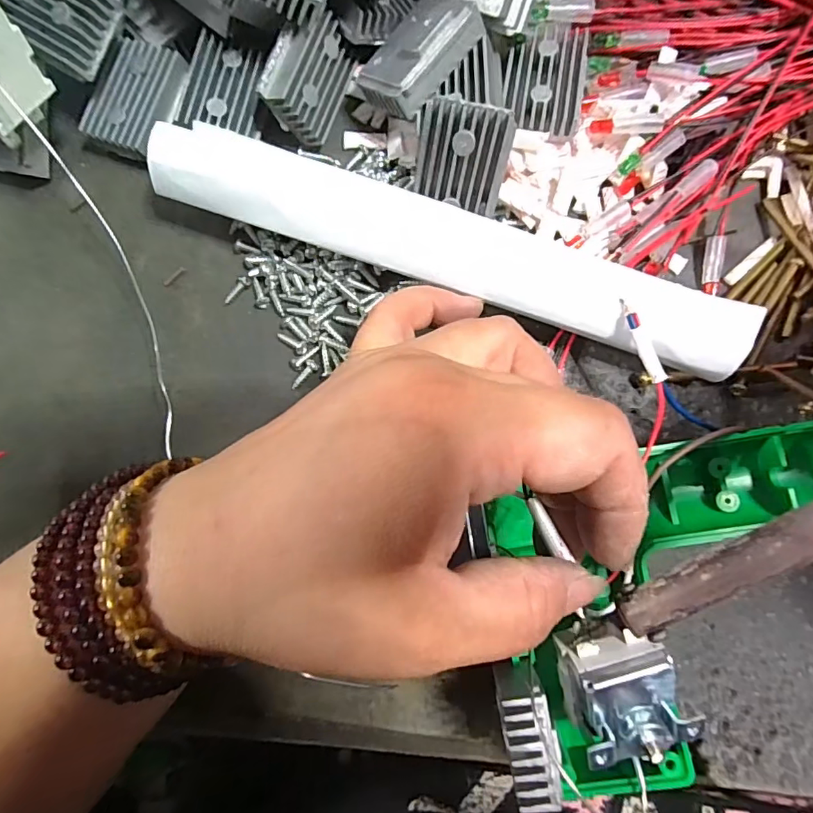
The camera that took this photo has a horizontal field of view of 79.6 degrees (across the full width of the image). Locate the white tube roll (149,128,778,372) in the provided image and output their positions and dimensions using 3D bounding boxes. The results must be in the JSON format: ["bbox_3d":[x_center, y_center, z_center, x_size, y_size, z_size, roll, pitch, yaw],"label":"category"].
[{"bbox_3d":[0.014,-0.061,0.185,0.219,0.029,0.032,20,84,4],"label":"white tube roll"}]

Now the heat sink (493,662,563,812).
[{"bbox_3d":[0.037,0.099,0.148,0.013,0.026,0.034,-8,83,1],"label":"heat sink"}]

